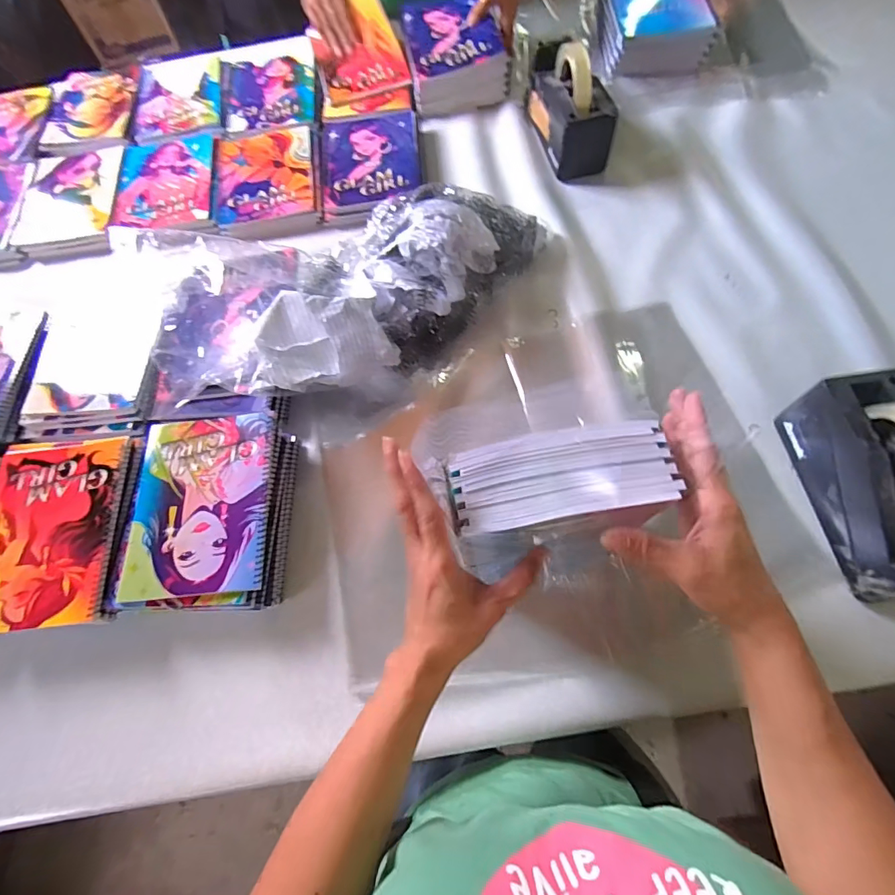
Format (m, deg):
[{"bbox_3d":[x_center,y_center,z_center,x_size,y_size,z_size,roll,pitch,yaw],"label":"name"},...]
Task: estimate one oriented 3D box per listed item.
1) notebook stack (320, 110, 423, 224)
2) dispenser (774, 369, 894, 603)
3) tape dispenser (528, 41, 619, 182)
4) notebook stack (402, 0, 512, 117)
[{"bbox_3d":[-0.122,-0.455,0.737,0.157,0.037,0.215,-5,66,1],"label":"notebook stack"},{"bbox_3d":[0.410,0.030,0.427,0.069,0.111,0.195,-7,65,0],"label":"dispenser"},{"bbox_3d":[0.183,-0.524,0.693,0.086,0.125,0.195,-11,66,-1],"label":"tape dispenser"},{"bbox_3d":[0.012,-0.670,0.779,0.156,0.066,0.194,-8,65,0],"label":"notebook stack"}]

